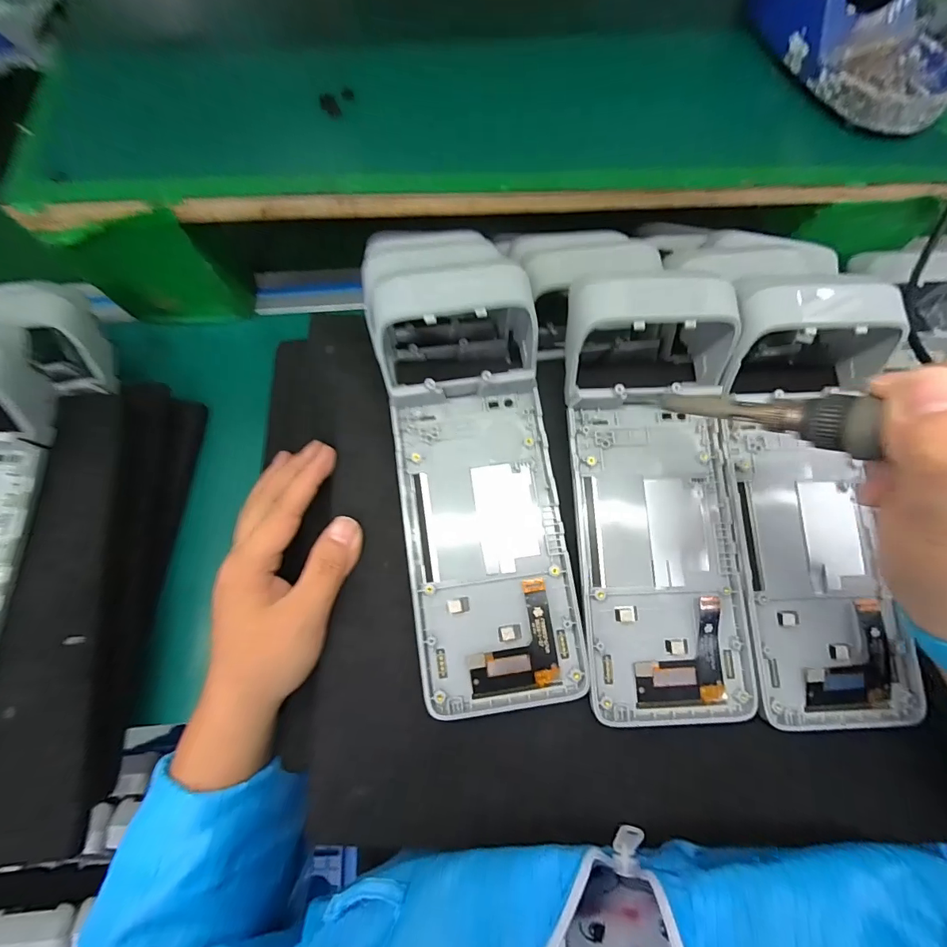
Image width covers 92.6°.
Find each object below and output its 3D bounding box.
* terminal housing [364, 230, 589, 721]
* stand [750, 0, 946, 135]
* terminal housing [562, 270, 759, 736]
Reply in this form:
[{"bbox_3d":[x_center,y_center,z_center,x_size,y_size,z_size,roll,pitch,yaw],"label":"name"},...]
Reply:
[{"bbox_3d":[0.001,-0.010,0.223,0.084,0.056,0.240,-9,72,-3],"label":"terminal housing"},{"bbox_3d":[0.245,-0.287,0.265,0.081,0.077,0.146,-28,74,-9],"label":"stand"},{"bbox_3d":[0.094,0.013,0.231,0.082,0.042,0.213,-2,87,-1],"label":"terminal housing"}]

